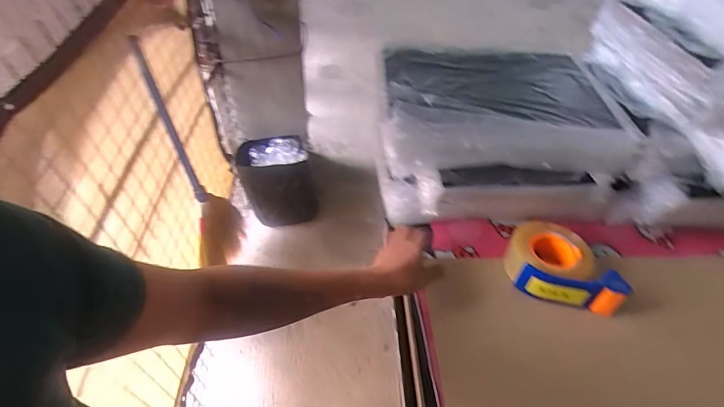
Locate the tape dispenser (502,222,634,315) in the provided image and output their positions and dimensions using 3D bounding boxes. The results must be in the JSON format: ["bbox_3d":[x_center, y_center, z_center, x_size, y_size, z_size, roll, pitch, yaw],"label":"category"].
[{"bbox_3d":[0.315,0.099,0.622,0.154,0.066,0.114,14,50,7],"label":"tape dispenser"}]

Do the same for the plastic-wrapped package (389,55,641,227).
[{"bbox_3d":[0.225,-0.137,0.723,0.401,0.171,0.322,-1,50,-6],"label":"plastic-wrapped package"}]

